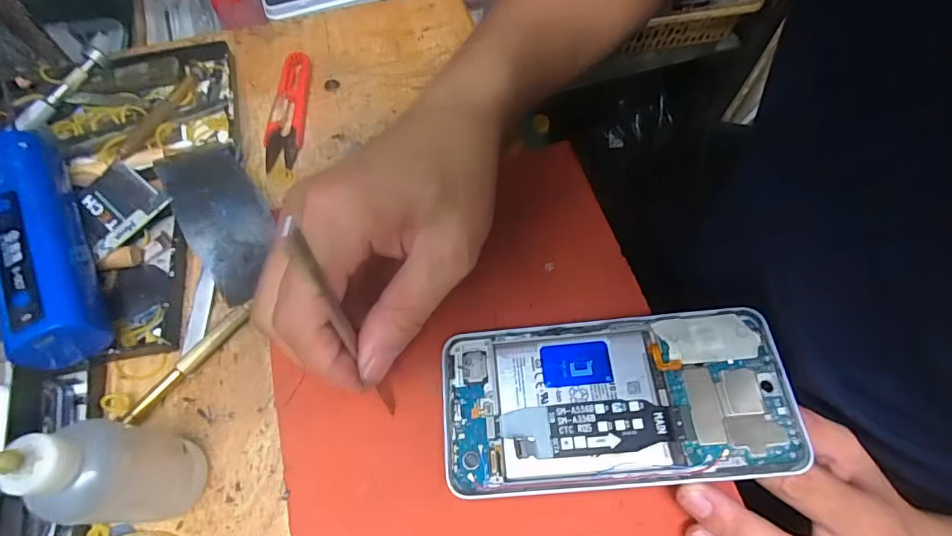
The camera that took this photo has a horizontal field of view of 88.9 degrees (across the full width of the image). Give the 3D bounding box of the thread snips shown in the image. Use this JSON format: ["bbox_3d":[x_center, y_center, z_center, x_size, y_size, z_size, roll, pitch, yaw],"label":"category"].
[{"bbox_3d":[-0.130,-0.111,0.334,0.024,0.010,0.097,-2,63,-2],"label":"thread snips"}]

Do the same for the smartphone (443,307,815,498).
[{"bbox_3d":[0.065,0.062,0.232,0.160,0.008,0.077,-7,61,3],"label":"smartphone"}]

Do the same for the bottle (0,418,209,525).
[{"bbox_3d":[-0.151,0.072,0.183,0.045,0.119,0.038,14,61,5],"label":"bottle"}]

